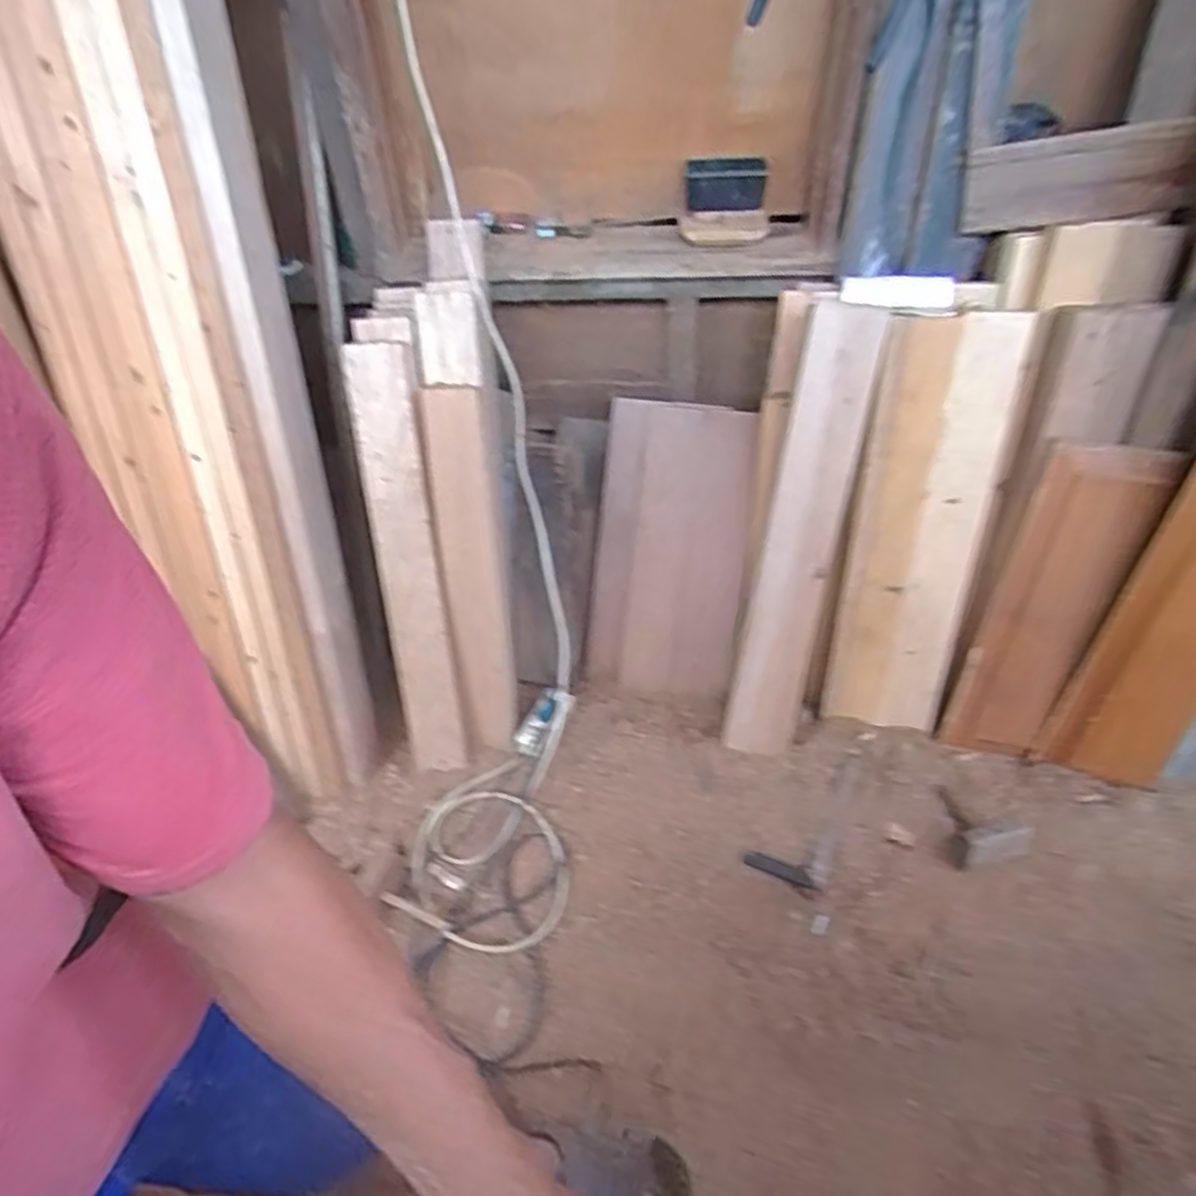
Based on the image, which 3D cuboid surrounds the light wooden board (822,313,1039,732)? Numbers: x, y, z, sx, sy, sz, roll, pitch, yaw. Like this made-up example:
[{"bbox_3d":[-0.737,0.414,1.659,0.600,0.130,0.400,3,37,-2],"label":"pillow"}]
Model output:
[{"bbox_3d":[0.534,-0.091,1.237,0.216,0.726,0.051,4,28,7],"label":"light wooden board"}]

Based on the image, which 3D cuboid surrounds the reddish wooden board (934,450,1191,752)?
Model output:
[{"bbox_3d":[0.761,0.023,1.258,0.171,0.568,0.030,18,27,19],"label":"reddish wooden board"}]

